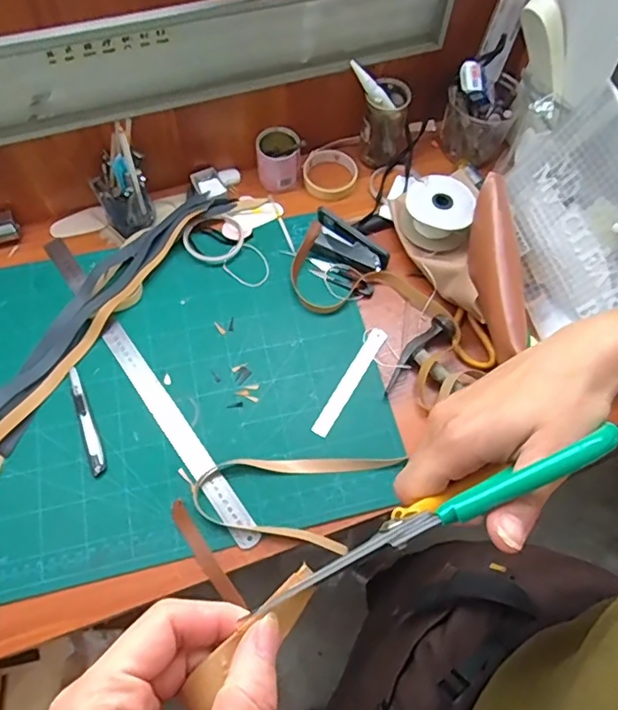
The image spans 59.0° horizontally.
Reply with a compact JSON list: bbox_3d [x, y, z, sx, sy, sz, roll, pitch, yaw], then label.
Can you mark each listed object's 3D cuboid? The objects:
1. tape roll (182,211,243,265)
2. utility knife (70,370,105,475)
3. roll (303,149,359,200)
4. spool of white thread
[{"bbox_3d":[-0.138,-0.172,0.797,0.080,0.009,0.081,2,73,-6],"label":"tape roll"},{"bbox_3d":[-0.279,0.081,0.685,0.018,0.008,0.144,-20,66,-11],"label":"utility knife"},{"bbox_3d":[0.034,-0.284,0.853,0.084,0.027,0.083,1,64,-1],"label":"roll"},{"bbox_3d":[0.184,-0.204,0.790,0.096,0.061,0.098,1,64,-1],"label":"spool of white thread"}]

